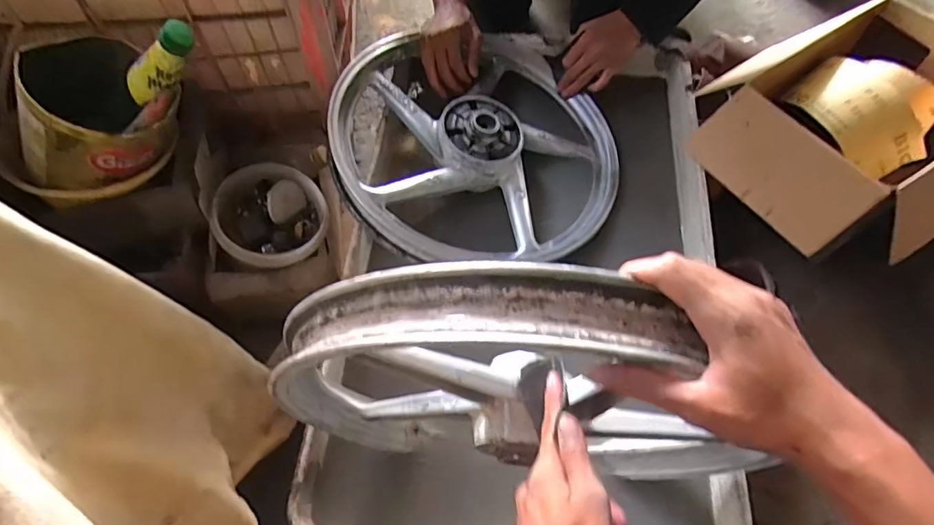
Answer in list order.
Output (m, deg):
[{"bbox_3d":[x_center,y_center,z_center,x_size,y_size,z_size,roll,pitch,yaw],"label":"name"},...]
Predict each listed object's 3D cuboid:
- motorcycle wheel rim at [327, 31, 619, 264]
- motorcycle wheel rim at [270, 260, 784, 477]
[{"bbox_3d":[0.019,-0.198,0.830,0.434,0.100,0.411,-7,63,-4],"label":"motorcycle wheel rim"},{"bbox_3d":[0.015,0.122,0.475,0.356,0.392,0.068,5,62,2],"label":"motorcycle wheel rim"}]

